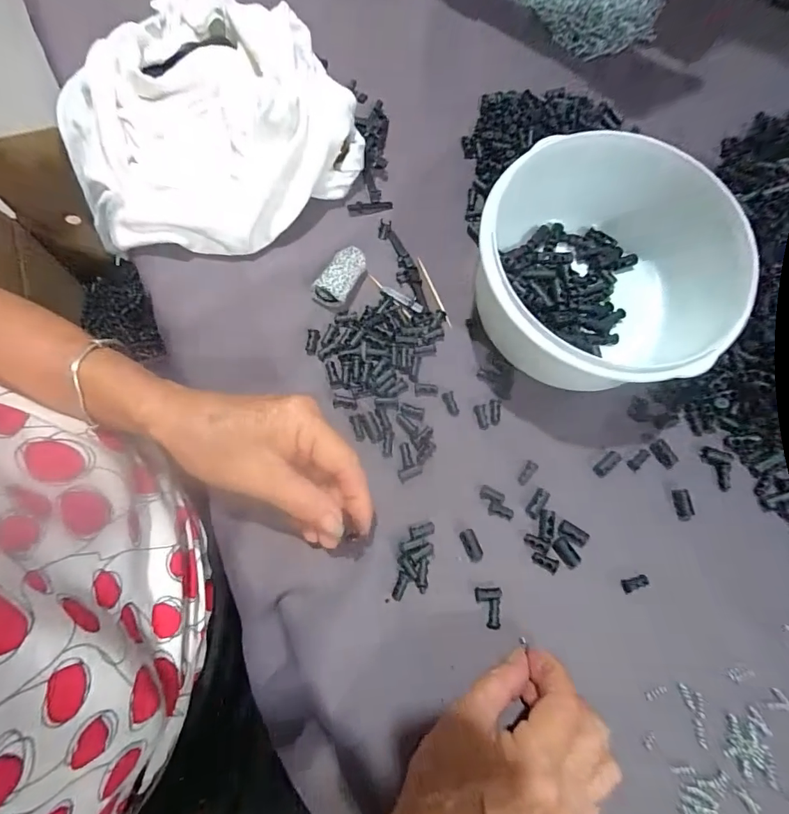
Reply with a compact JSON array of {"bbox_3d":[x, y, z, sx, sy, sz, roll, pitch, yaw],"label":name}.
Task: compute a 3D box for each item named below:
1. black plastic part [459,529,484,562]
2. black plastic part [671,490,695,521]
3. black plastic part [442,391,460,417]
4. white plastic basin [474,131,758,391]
[{"bbox_3d":[0.050,0.090,0.278,0.010,0.006,0.020,-22,79,-9],"label":"black plastic part"},{"bbox_3d":[0.195,0.066,0.290,0.009,0.007,0.020,-4,76,-5],"label":"black plastic part"},{"bbox_3d":[0.040,-0.002,0.301,0.008,0.004,0.018,-18,77,-5],"label":"black plastic part"},{"bbox_3d":[0.136,-0.086,0.284,0.149,0.080,0.159,1,76,-4],"label":"white plastic basin"}]

